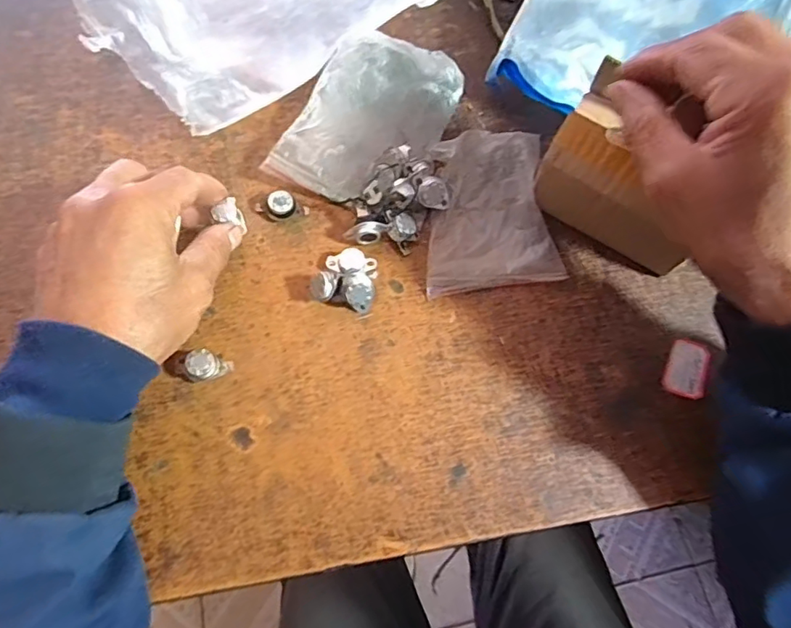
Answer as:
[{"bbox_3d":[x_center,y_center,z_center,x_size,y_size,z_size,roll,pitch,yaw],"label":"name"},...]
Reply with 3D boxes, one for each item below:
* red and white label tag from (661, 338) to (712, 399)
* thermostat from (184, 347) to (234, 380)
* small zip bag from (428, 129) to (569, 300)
[{"bbox_3d":[0.179,0.033,0.335,0.023,0.004,0.037,17,67,22],"label":"red and white label tag"},{"bbox_3d":[-0.109,0.029,0.318,0.021,0.015,0.017,-31,71,-12],"label":"thermostat"},{"bbox_3d":[0.059,-0.070,0.359,0.085,0.026,0.104,-8,68,-3],"label":"small zip bag"}]

